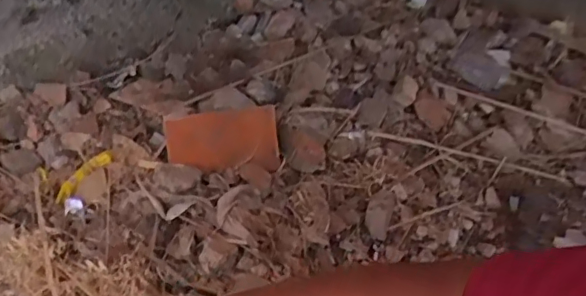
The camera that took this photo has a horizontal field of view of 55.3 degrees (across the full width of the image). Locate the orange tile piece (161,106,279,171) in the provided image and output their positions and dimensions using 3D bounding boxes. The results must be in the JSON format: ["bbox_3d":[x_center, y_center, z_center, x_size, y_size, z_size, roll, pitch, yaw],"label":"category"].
[{"bbox_3d":[-0.126,-0.014,1.017,0.200,0.113,0.030,-3,27,-9],"label":"orange tile piece"}]

